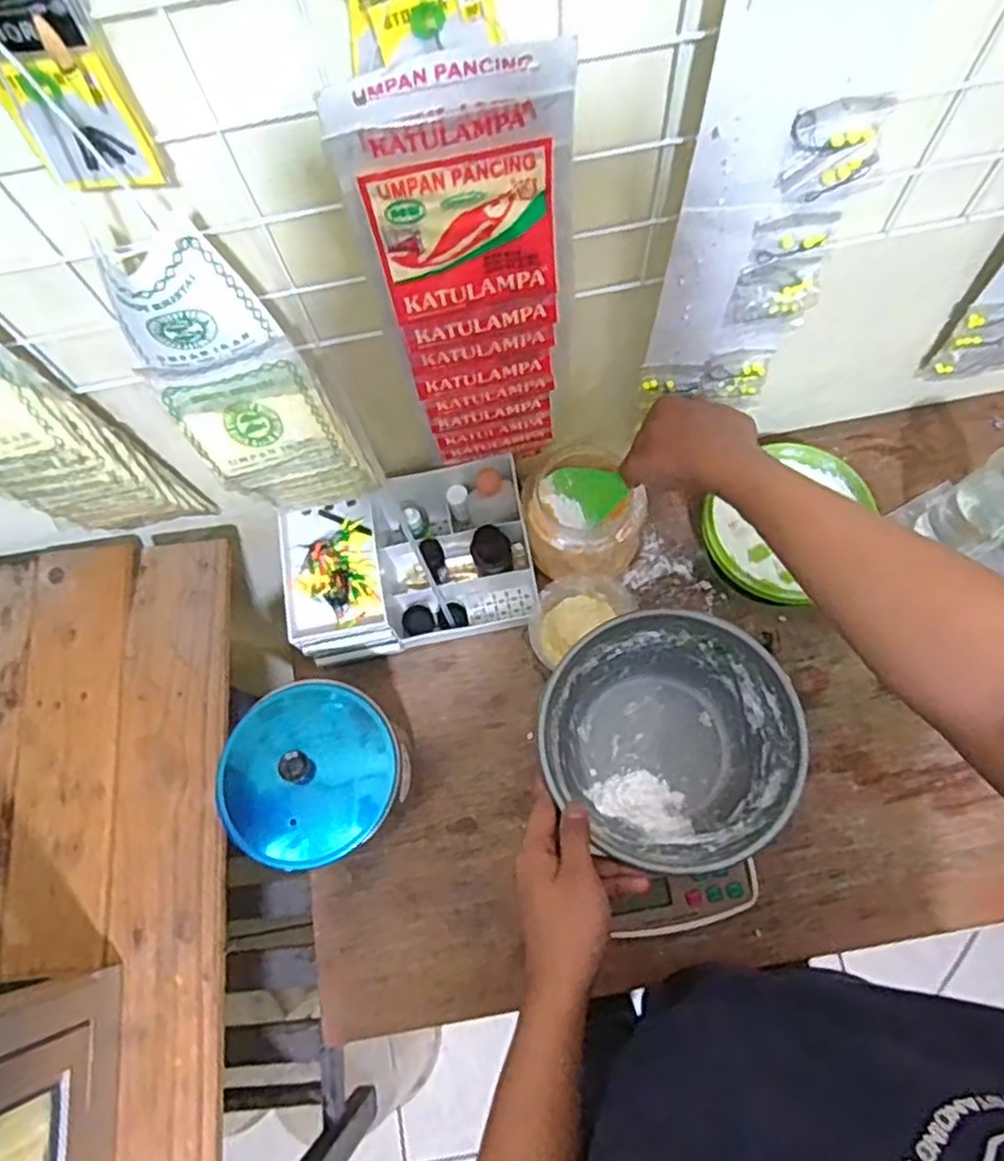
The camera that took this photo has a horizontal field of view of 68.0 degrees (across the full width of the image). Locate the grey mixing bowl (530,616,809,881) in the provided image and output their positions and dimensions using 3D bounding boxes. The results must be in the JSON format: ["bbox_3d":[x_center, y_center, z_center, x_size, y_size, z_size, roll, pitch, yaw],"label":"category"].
[{"bbox_3d":[0.133,0.131,0.612,0.185,0.108,0.188,-40,75,-12],"label":"grey mixing bowl"}]

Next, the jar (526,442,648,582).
[{"bbox_3d":[0.076,-0.064,0.719,0.102,0.101,0.098,-1,72,4],"label":"jar"}]

